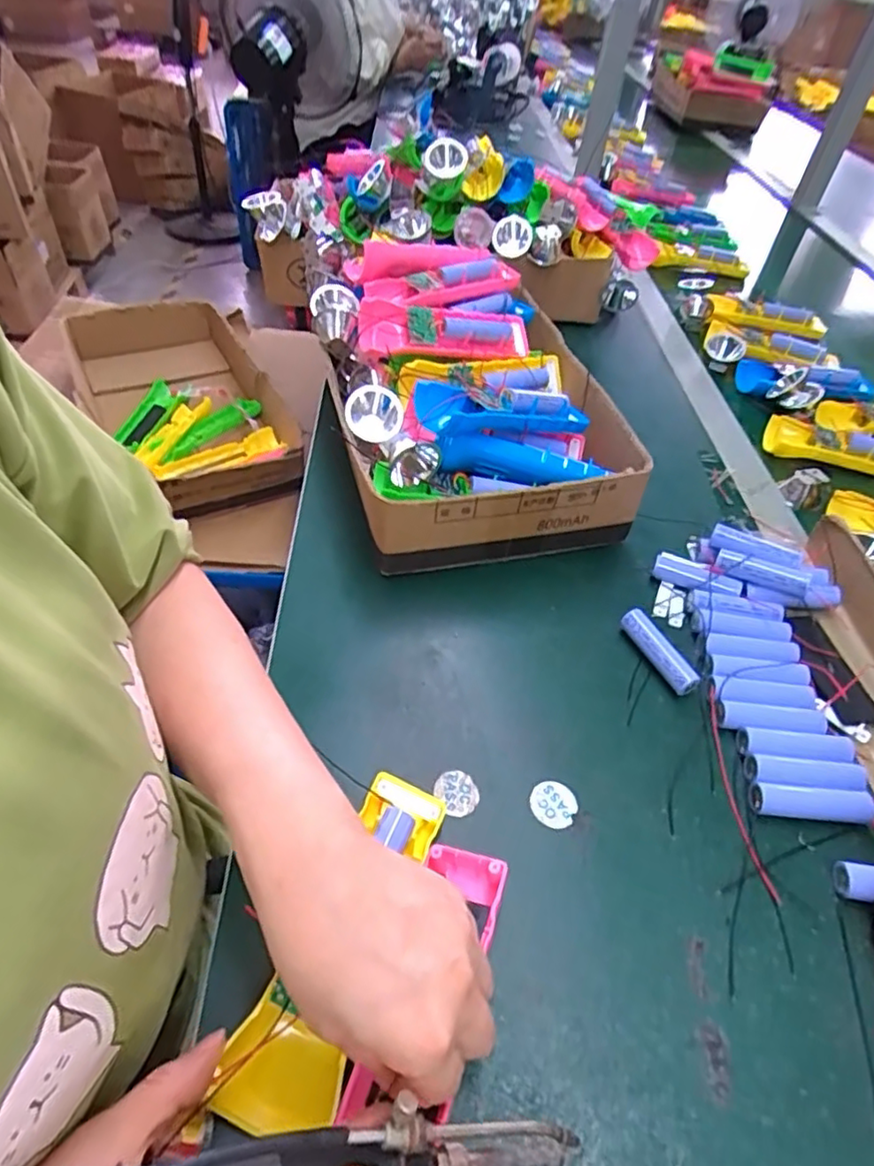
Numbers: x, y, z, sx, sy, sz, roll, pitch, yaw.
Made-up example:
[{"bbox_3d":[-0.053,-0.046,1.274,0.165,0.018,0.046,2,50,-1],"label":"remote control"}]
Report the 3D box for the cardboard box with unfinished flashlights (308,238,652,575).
[{"bbox_3d":[0.018,-0.175,0.563,0.224,0.115,0.353,-9,49,-14],"label":"cardboard box with unfinished flashlights"}]

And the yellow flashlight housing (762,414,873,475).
[{"bbox_3d":[0.401,-0.129,0.609,0.151,0.024,0.034,22,49,14],"label":"yellow flashlight housing"}]

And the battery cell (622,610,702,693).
[{"bbox_3d":[0.152,0.047,0.430,0.017,0.021,0.064,-20,52,-23],"label":"battery cell"}]

